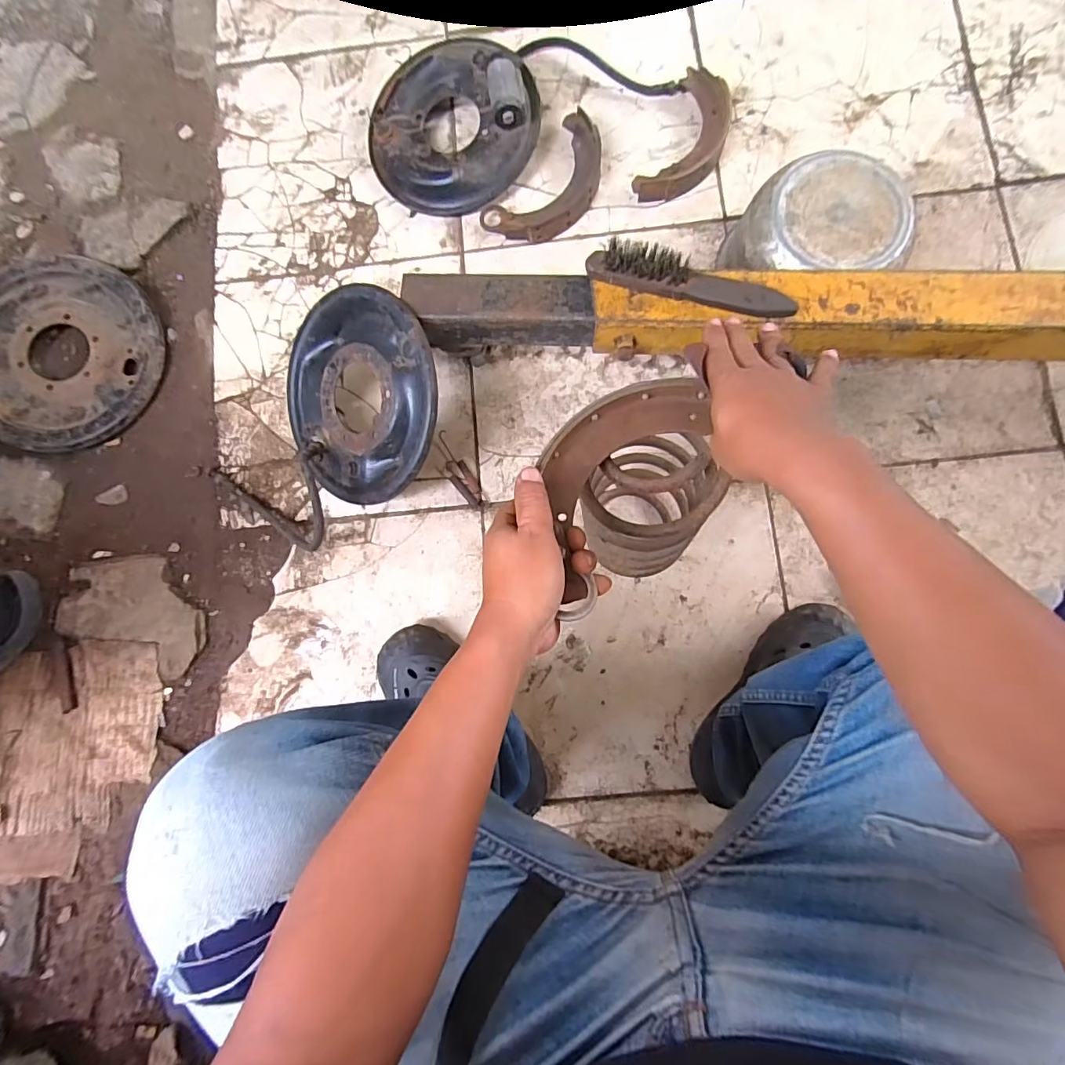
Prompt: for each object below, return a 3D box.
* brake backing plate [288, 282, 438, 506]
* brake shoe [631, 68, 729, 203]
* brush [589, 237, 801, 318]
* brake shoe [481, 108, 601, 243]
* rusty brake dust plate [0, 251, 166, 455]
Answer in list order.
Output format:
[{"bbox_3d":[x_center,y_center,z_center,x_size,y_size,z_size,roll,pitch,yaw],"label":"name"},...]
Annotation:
[{"bbox_3d":[-0.226,-0.175,0.669,0.262,0.033,0.259,12,104,28],"label":"brake backing plate"},{"bbox_3d":[0.241,-0.598,0.780,0.102,0.036,0.217,25,86,6],"label":"brake shoe"},{"bbox_3d":[0.178,-0.285,0.573,0.230,0.039,0.036,13,83,5],"label":"brush"},{"bbox_3d":[0.032,-0.528,0.786,0.116,0.034,0.216,44,88,7],"label":"brake shoe"},{"bbox_3d":[-0.731,-0.278,0.793,0.296,0.058,0.300,0,84,4],"label":"rusty brake dust plate"}]

